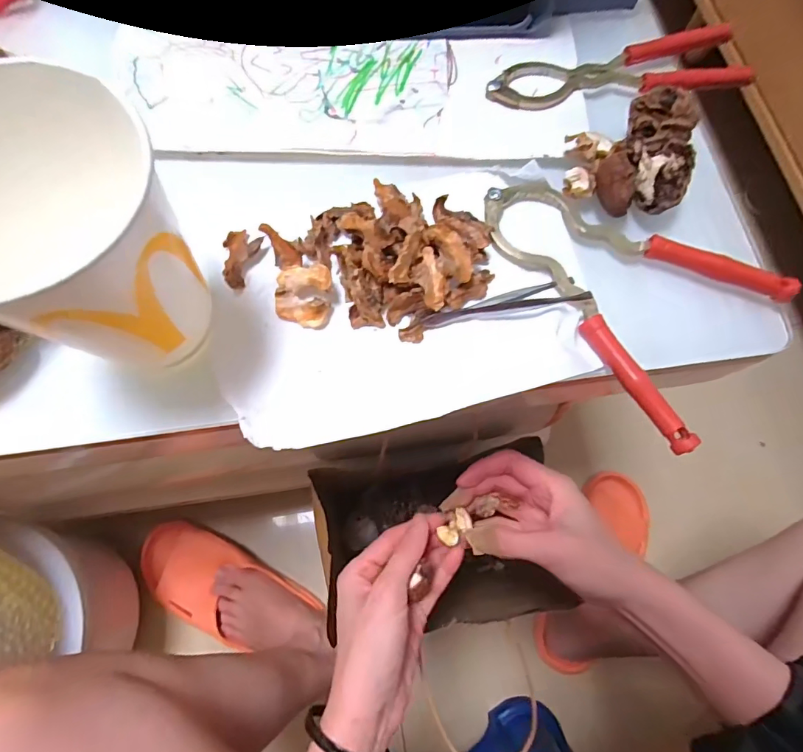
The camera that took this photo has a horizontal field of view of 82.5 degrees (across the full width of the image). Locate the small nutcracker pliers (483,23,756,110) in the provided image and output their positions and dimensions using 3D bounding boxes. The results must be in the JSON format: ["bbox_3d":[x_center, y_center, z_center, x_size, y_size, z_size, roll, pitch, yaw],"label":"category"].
[{"bbox_3d":[0.128,-0.186,0.274,0.153,0.012,0.045,-5,73,-4],"label":"small nutcracker pliers"}]

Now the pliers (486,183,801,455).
[{"bbox_3d":[0.121,-0.055,0.234,0.102,0.011,0.155,-34,77,-12],"label":"pliers"}]

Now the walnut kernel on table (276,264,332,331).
[{"bbox_3d":[-0.048,-0.039,0.223,0.027,0.011,0.028,0,73,-2],"label":"walnut kernel on table"}]

